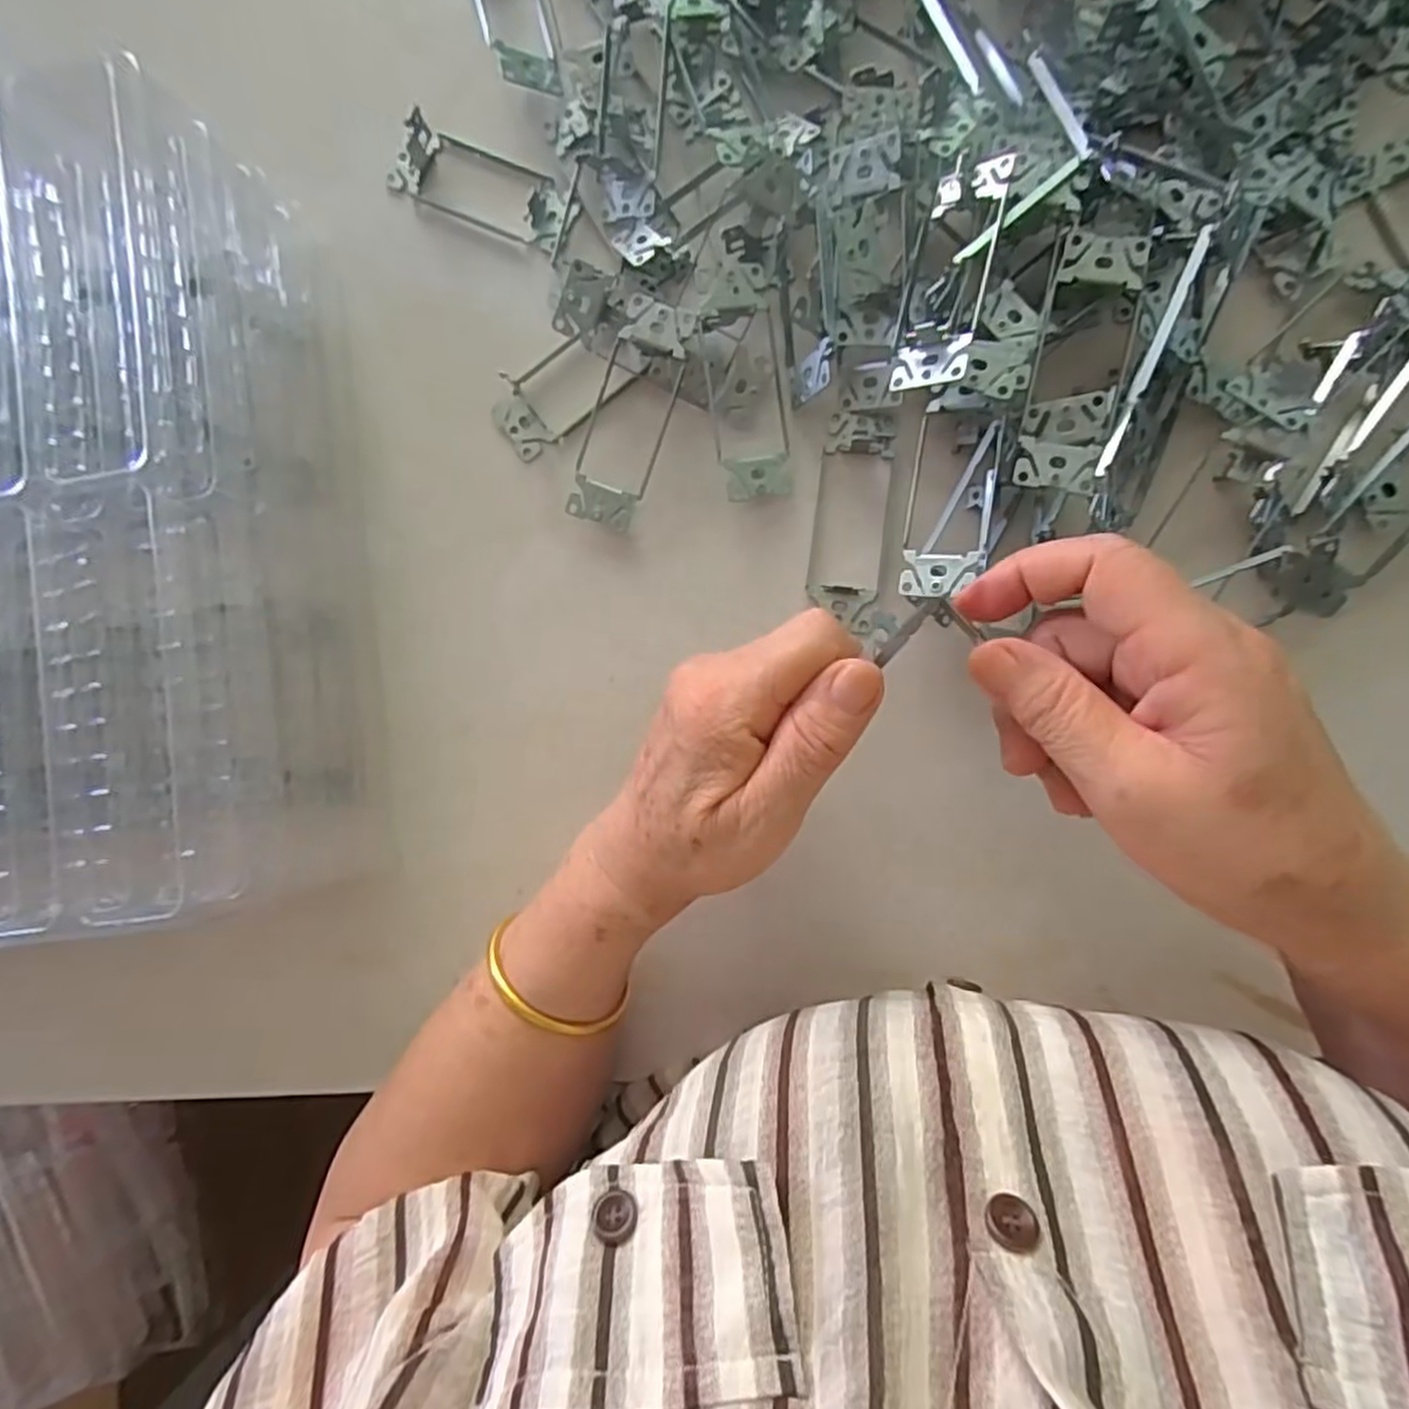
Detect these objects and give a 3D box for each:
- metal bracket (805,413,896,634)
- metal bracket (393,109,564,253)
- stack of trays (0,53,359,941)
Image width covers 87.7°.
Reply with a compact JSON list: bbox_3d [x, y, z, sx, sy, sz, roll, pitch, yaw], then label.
[{"bbox_3d":[0.071,-0.090,0.353,0.034,0.011,0.105,7,91,8],"label":"metal bracket"},{"bbox_3d":[-0.116,-0.268,0.373,0.097,0.024,0.036,26,94,7],"label":"metal bracket"},{"bbox_3d":[-0.393,-0.059,0.359,0.414,0.123,0.320,-8,89,8],"label":"stack of trays"}]

